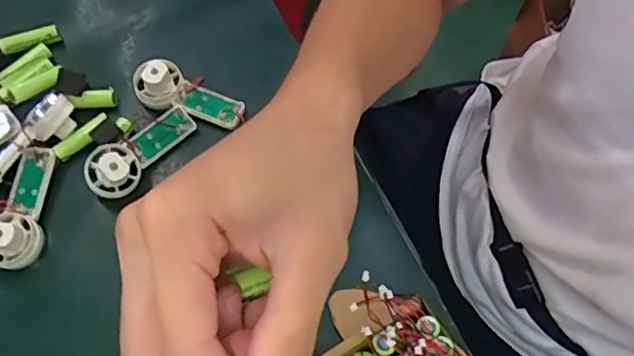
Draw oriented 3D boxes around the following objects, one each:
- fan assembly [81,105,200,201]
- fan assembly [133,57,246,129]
[{"bbox_3d":[-0.137,-0.025,0.456,0.033,0.028,0.092,40,73,19],"label":"fan assembly"},{"bbox_3d":[-0.105,-0.068,0.483,0.093,0.025,0.036,23,67,-4],"label":"fan assembly"}]

